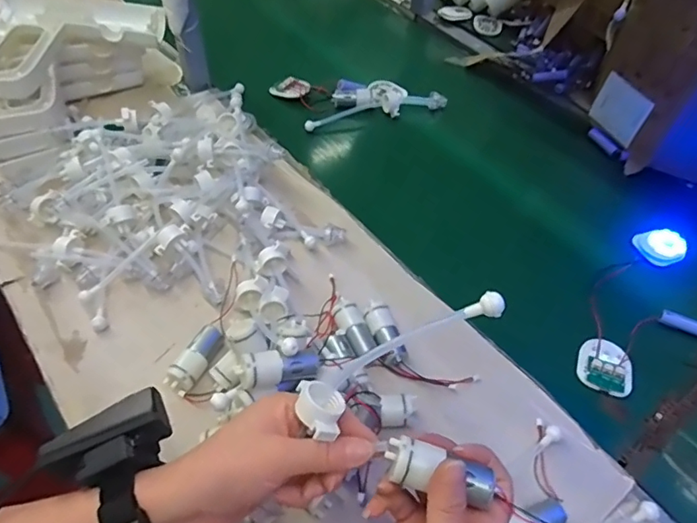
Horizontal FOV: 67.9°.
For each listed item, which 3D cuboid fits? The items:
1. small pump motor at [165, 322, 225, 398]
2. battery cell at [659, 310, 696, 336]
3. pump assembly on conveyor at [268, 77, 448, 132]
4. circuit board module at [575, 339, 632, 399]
[{"bbox_3d":[-0.137,0.088,0.468,0.022,0.024,0.064,21,54,12],"label":"small pump motor"},{"bbox_3d":[0.349,0.064,0.534,0.051,0.012,0.016,19,54,11],"label":"battery cell"},{"bbox_3d":[0.014,-0.248,0.759,0.231,0.028,0.103,-13,54,-13],"label":"pump assembly on conveyor"},{"bbox_3d":[0.249,0.101,0.499,0.050,0.008,0.053,21,54,12],"label":"circuit board module"}]

